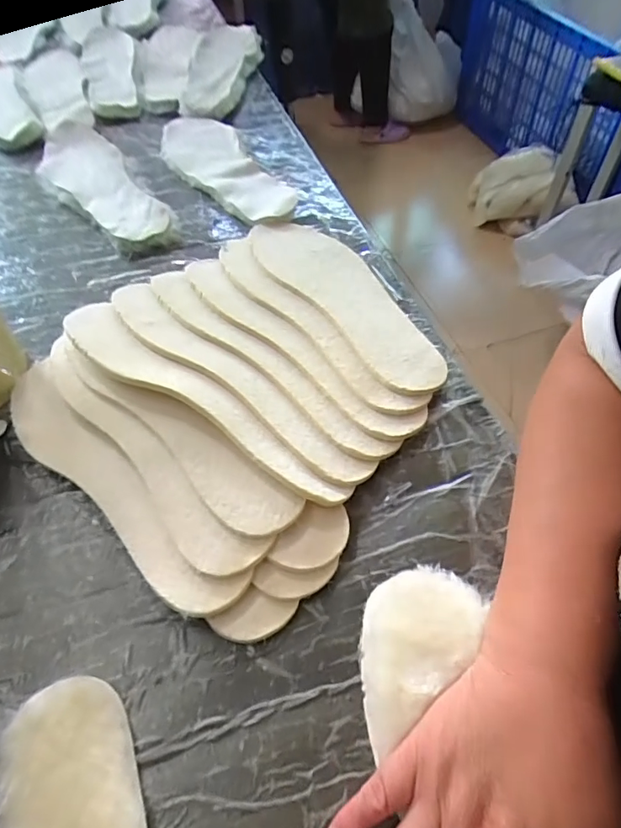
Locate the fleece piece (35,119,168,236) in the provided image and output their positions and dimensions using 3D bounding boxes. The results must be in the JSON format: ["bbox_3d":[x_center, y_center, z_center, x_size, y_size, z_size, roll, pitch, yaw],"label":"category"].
[{"bbox_3d":[-0.252,-0.277,0.608,0.089,0.026,0.271,-30,58,-20],"label":"fleece piece"}]

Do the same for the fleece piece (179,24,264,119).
[{"bbox_3d":[-0.129,-0.510,0.764,0.099,0.040,0.246,3,53,3],"label":"fleece piece"}]

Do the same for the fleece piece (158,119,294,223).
[{"bbox_3d":[-0.111,-0.309,0.629,0.093,0.019,0.252,-27,57,-18],"label":"fleece piece"}]

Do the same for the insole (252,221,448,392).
[{"bbox_3d":[0.036,-0.118,0.493,0.092,0.016,0.267,-30,58,-20],"label":"insole"}]

